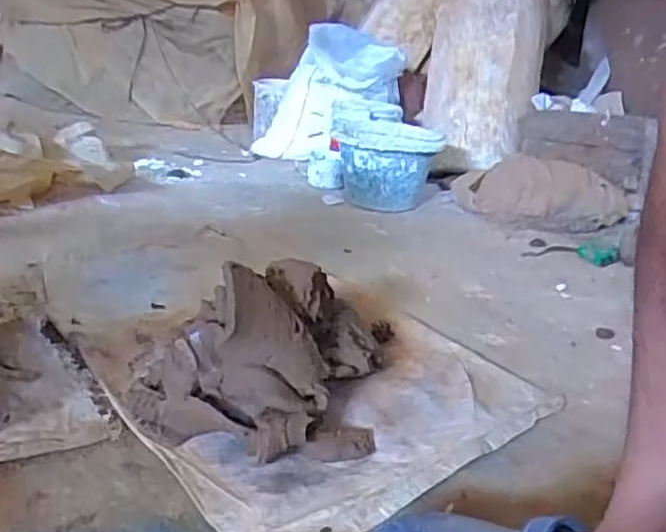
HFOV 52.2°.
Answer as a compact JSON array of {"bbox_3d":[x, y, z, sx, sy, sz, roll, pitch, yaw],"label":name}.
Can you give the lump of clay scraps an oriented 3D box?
[{"bbox_3d":[-0.079,0.078,0.781,0.292,0.142,0.262,7,23,0],"label":"lump of clay scraps"}]

